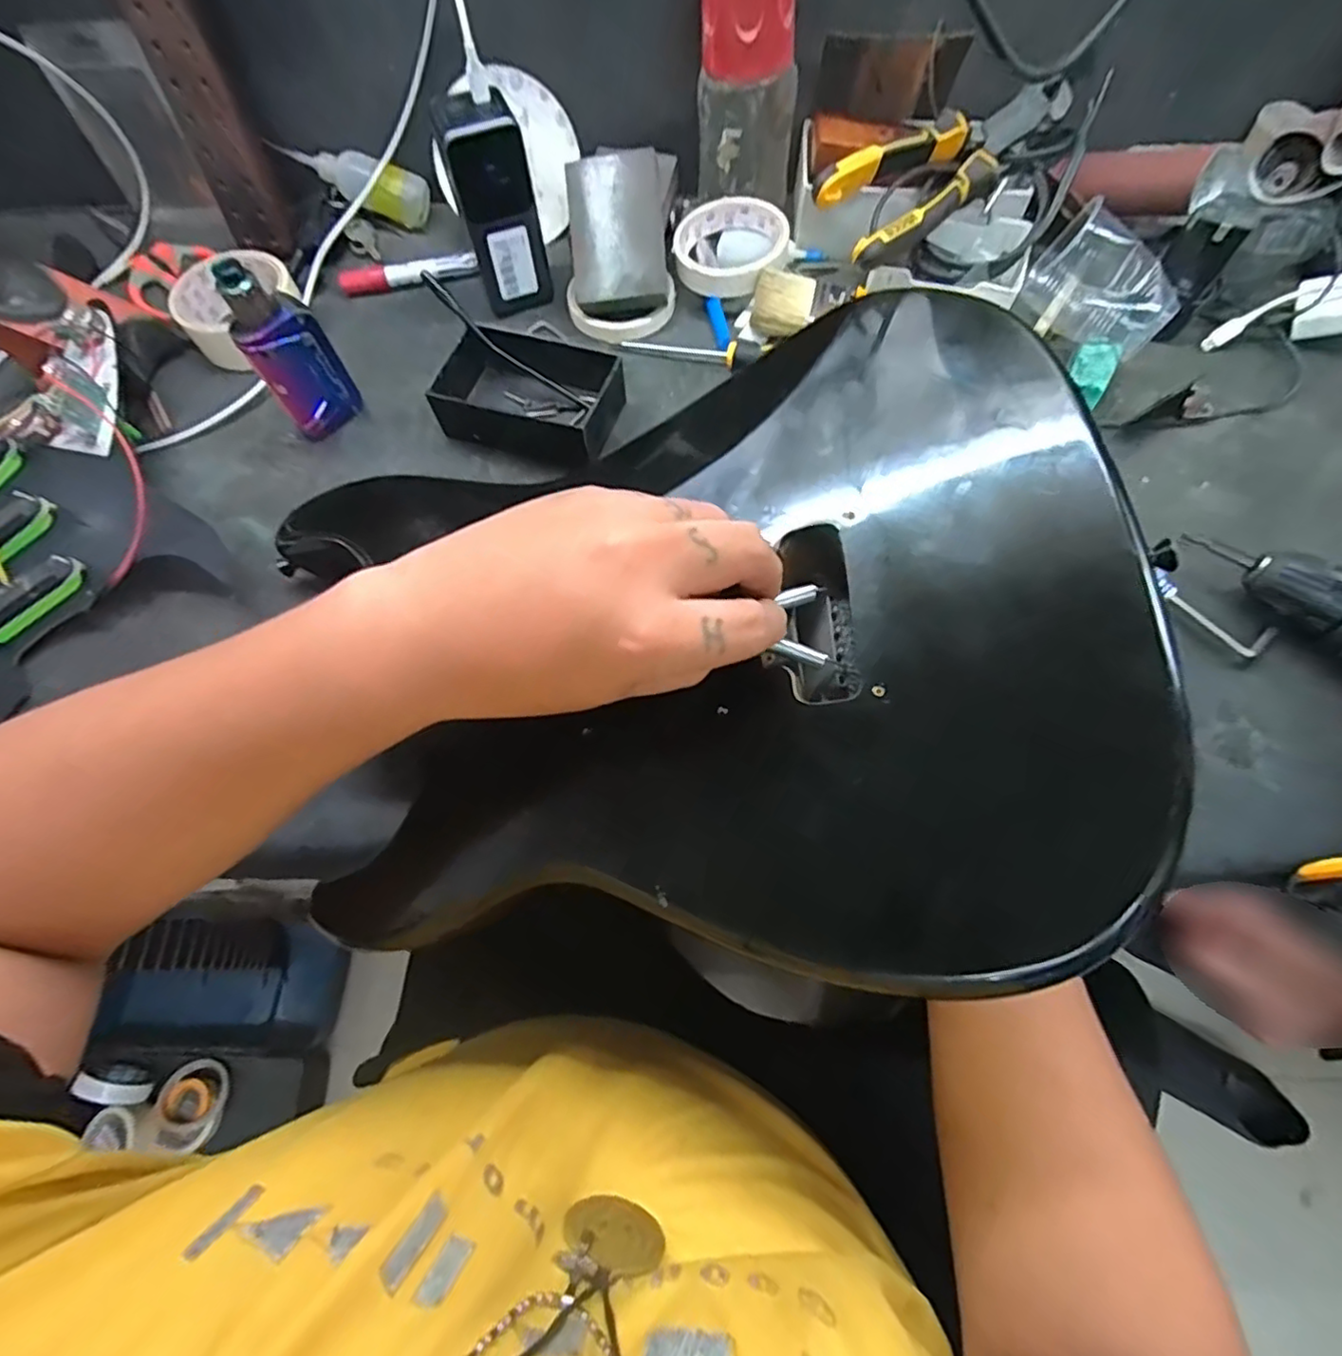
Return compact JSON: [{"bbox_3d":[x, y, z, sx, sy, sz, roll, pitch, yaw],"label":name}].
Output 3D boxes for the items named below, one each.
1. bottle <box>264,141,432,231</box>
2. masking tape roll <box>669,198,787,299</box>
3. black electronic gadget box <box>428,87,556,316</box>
[{"bbox_3d":[-0.277,-0.436,0.558,0.116,0.043,0.041,18,69,-7],"label":"bottle"},{"bbox_3d":[0.047,-0.344,0.516,0.088,0.031,0.091,-1,68,2],"label":"masking tape roll"},{"bbox_3d":[-0.128,-0.350,0.478,0.054,0.126,0.041,-14,68,-3],"label":"black electronic gadget box"}]

